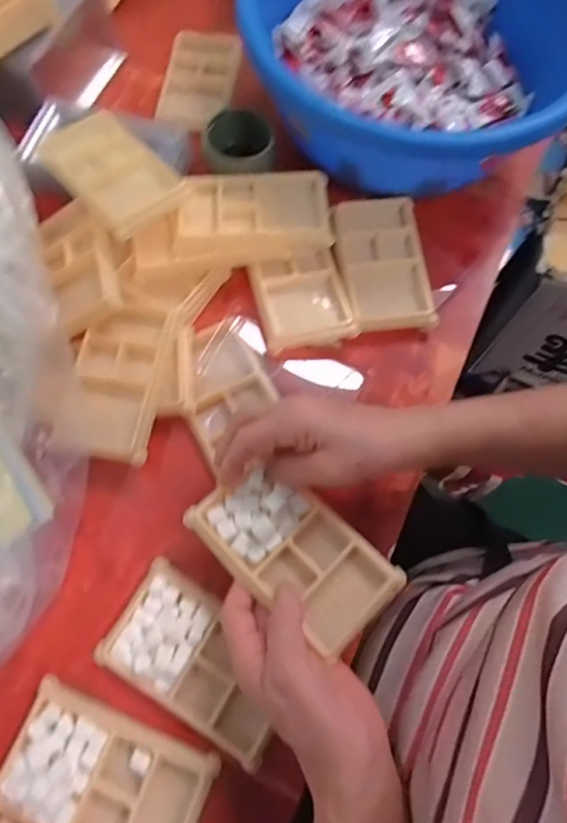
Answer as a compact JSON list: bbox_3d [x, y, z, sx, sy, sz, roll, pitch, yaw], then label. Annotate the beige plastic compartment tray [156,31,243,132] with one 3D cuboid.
[{"bbox_3d":[-0.094,-0.370,0.551,0.081,0.013,0.115,11,83,6],"label":"beige plastic compartment tray"}]

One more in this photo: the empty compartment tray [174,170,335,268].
[{"bbox_3d":[-0.028,-0.176,0.448,0.139,0.026,0.083,-8,71,-3],"label":"empty compartment tray"}]

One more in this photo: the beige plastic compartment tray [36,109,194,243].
[{"bbox_3d":[-0.154,-0.219,0.446,0.082,0.017,0.132,-41,76,-13],"label":"beige plastic compartment tray"}]

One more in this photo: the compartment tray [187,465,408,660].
[{"bbox_3d":[0.007,0.094,0.339,0.136,0.018,0.076,41,75,12],"label":"compartment tray"}]

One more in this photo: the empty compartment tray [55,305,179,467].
[{"bbox_3d":[-0.135,-0.028,0.410,0.071,0.020,0.135,8,71,2],"label":"empty compartment tray"}]

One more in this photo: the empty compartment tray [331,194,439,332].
[{"bbox_3d":[0.090,-0.137,0.459,0.079,0.019,0.135,-6,71,-2],"label":"empty compartment tray"}]

